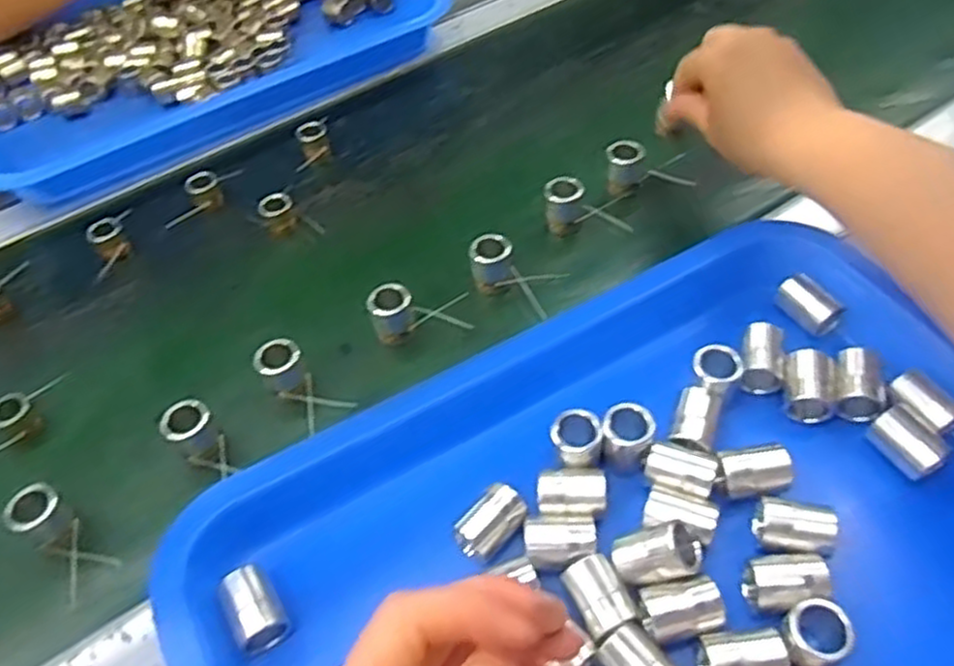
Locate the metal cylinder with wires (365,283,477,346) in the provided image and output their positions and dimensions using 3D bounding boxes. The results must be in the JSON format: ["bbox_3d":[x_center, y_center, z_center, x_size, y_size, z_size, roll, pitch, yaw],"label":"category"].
[{"bbox_3d":[-0.033,-0.014,0.427,0.056,0.027,0.024,-13,52,-7],"label":"metal cylinder with wires"}]

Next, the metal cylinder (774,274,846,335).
[{"bbox_3d":[0.180,-0.015,0.405,0.017,0.018,0.034,-28,55,-17],"label":"metal cylinder"}]

